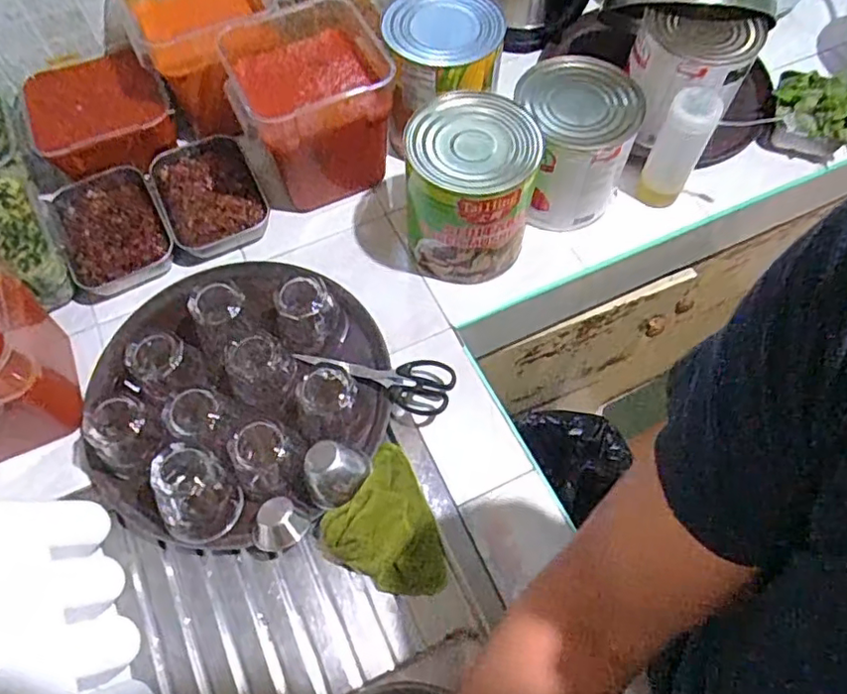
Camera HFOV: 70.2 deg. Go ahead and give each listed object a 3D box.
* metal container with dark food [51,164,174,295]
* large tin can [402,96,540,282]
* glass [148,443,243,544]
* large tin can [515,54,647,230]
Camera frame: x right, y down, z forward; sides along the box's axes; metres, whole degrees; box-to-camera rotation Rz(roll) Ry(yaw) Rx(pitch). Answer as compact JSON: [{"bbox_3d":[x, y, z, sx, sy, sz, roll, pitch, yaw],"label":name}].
[{"bbox_3d":[-0.406,-0.155,0.792,0.123,0.037,0.170,-23,66,-12],"label":"metal container with dark food"},{"bbox_3d":[0.056,-0.190,0.739,0.147,0.167,0.160,0,63,-1],"label":"large tin can"},{"bbox_3d":[-0.236,0.155,0.622,0.078,0.084,0.078,0,63,-1],"label":"glass"},{"bbox_3d":[0.190,-0.268,0.780,0.138,0.157,0.154,-7,64,-4],"label":"large tin can"}]

